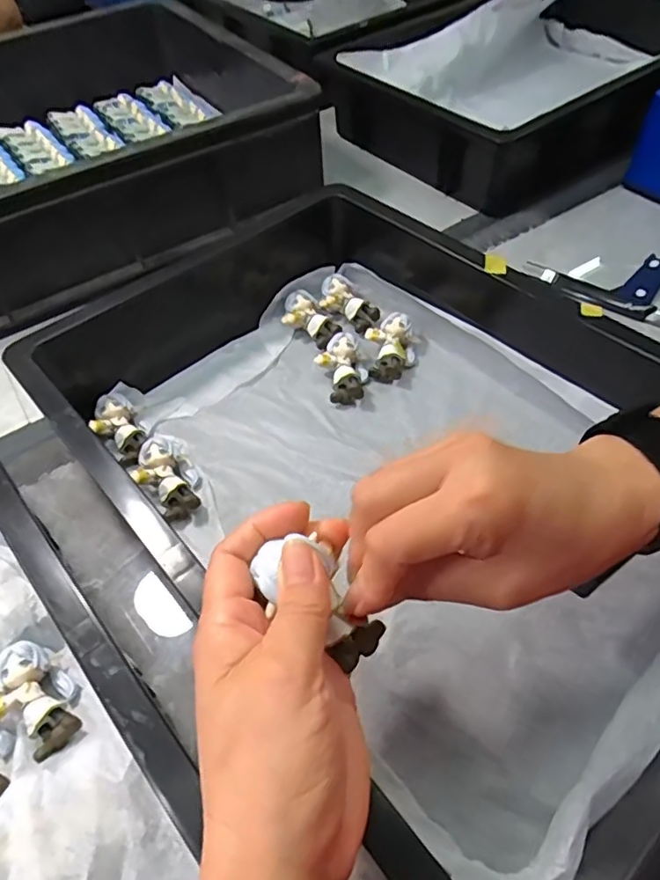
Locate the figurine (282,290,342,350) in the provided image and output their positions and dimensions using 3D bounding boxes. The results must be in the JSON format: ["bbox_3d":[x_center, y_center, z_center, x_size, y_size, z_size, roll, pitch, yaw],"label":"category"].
[{"bbox_3d":[-0.018,-0.102,0.493,0.036,0.022,0.065,-27,55,-16],"label":"figurine"}]

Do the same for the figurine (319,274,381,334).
[{"bbox_3d":[0.014,-0.120,0.504,0.059,0.020,0.033,43,65,9],"label":"figurine"}]

